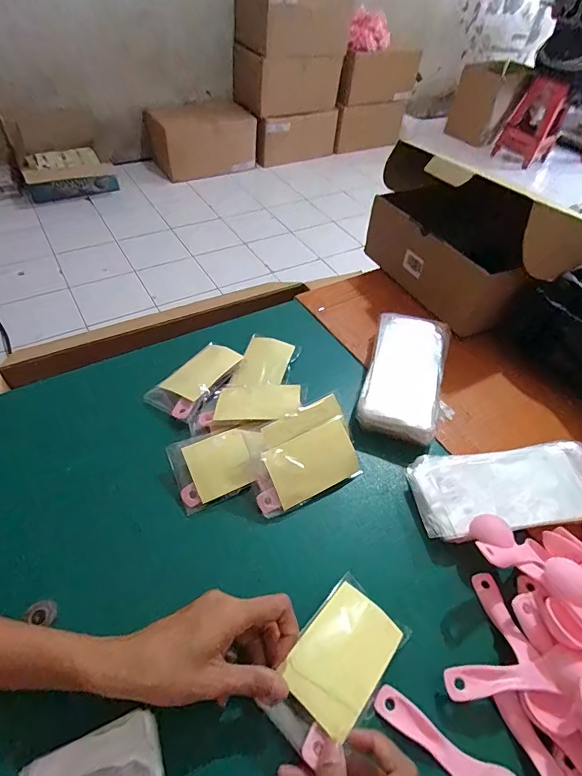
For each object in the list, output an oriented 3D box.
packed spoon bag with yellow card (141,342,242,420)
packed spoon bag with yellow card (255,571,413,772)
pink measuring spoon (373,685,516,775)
[{"bbox_3d":[-0.113,-0.014,0.480,0.061,0.013,0.113,28,53,17],"label":"packed spoon bag with yellow card"},{"bbox_3d":[0.036,0.208,0.304,0.066,0.027,0.115,35,56,22],"label":"packed spoon bag with yellow card"},{"bbox_3d":[0.112,0.258,0.281,0.113,0.011,0.034,33,55,20],"label":"pink measuring spoon"}]

